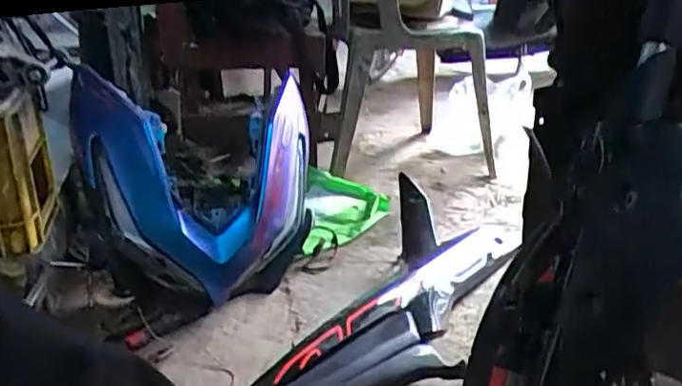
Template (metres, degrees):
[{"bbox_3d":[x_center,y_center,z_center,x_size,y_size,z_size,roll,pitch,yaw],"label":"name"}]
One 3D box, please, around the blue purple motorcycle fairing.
[{"bbox_3d":[-0.269,-0.029,1.226,0.418,0.335,0.280,-3,23,-4],"label":"blue purple motorcycle fairing"}]

